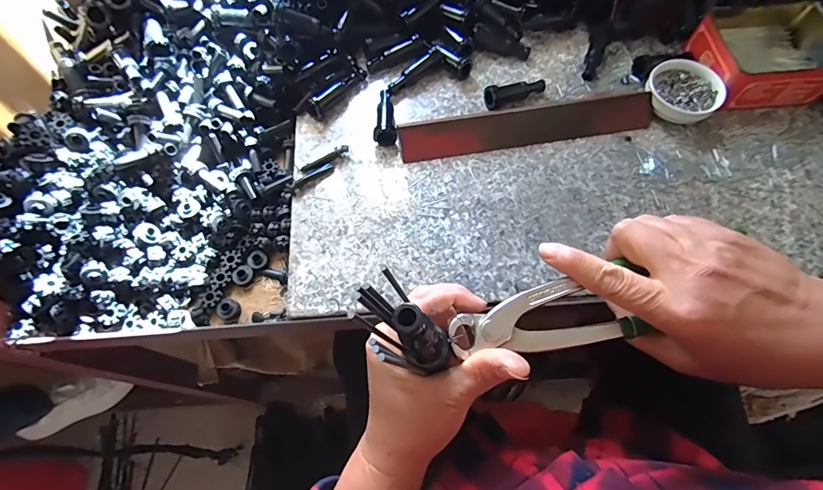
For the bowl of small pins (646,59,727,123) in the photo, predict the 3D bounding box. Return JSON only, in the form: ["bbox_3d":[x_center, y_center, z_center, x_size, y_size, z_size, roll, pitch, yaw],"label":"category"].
[{"bbox_3d":[0.279,-0.157,0.428,0.068,0.029,0.064,0,66,1],"label":"bowl of small pins"}]

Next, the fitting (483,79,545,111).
[{"bbox_3d":[0.111,-0.166,0.438,0.069,0.025,0.023,-26,68,-10],"label":"fitting"}]

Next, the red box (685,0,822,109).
[{"bbox_3d":[0.377,-0.204,0.438,0.137,0.046,0.108,-7,66,-2],"label":"red box"}]

